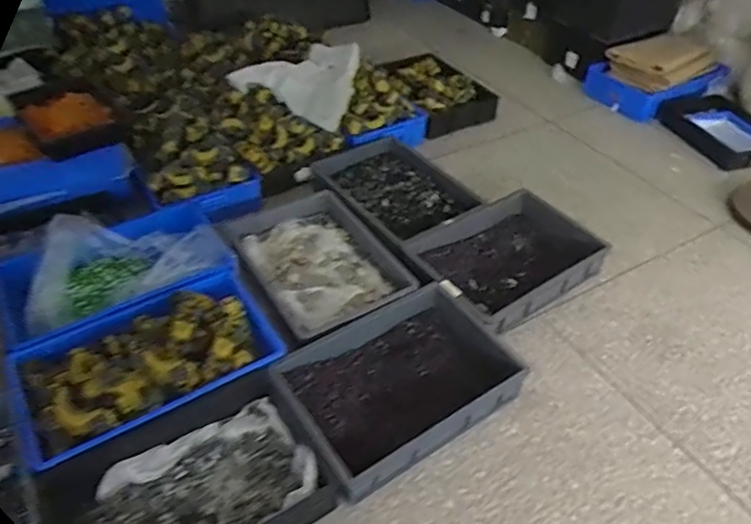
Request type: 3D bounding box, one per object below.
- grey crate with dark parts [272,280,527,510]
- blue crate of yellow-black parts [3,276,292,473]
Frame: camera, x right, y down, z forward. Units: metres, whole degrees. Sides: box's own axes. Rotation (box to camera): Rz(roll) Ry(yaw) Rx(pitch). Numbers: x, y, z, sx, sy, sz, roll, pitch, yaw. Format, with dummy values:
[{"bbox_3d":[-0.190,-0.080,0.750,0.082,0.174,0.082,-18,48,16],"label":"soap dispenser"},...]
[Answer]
[{"bbox_3d":[0.069,0.328,1.636,0.604,0.113,0.427,-23,48,-25],"label":"grey crate with dark parts"},{"bbox_3d":[-0.624,0.257,1.607,0.685,0.132,0.378,-21,47,-23],"label":"blue crate of yellow-black parts"}]

